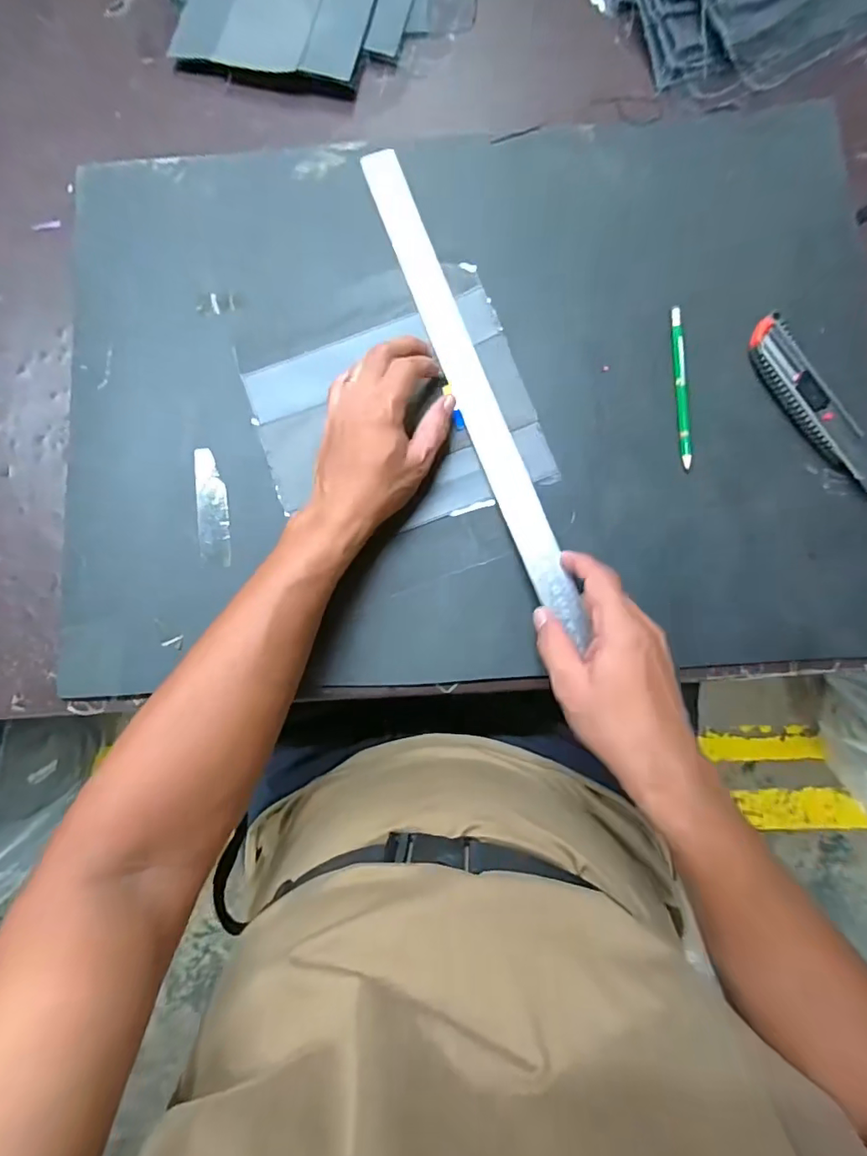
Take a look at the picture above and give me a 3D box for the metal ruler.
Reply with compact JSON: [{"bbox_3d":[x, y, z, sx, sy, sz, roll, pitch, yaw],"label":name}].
[{"bbox_3d":[0.028,-0.164,0.425,0.030,0.010,0.450,-20,79,0],"label":"metal ruler"}]

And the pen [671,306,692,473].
[{"bbox_3d":[0.202,-0.156,0.424,0.010,0.008,0.135,-1,83,2],"label":"pen"}]

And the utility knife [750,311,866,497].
[{"bbox_3d":[0.305,-0.135,0.411,0.041,0.021,0.161,-35,83,-2],"label":"utility knife"}]

